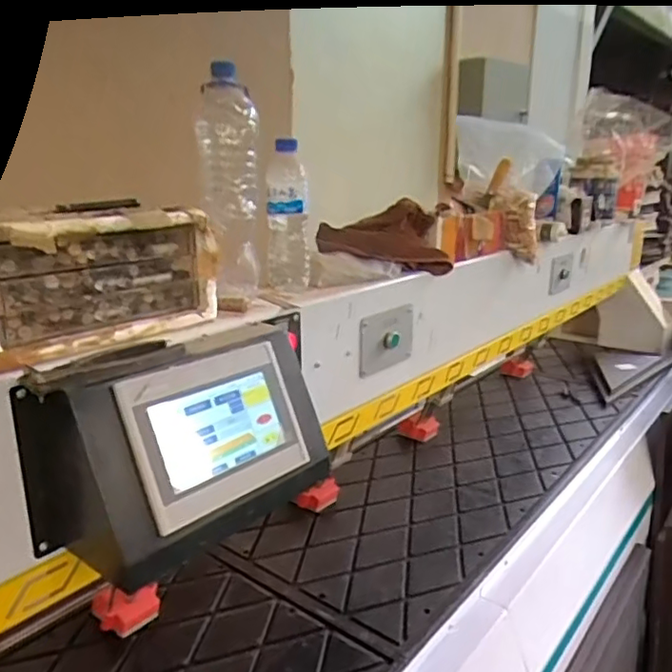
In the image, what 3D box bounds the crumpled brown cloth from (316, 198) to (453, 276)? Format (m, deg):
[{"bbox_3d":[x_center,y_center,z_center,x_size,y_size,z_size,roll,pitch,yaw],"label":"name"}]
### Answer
[{"bbox_3d":[0.085,-0.169,1.062,0.234,0.109,0.088,-7,17,-26],"label":"crumpled brown cloth"}]

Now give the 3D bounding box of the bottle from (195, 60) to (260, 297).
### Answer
[{"bbox_3d":[-0.144,-0.204,0.814,0.078,0.283,0.082,-2,16,-10],"label":"bottle"}]

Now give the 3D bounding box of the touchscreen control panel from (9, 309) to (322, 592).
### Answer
[{"bbox_3d":[-0.136,0.100,0.664,0.133,0.176,0.347,13,19,37],"label":"touchscreen control panel"}]

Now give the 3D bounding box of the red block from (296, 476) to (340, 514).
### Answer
[{"bbox_3d":[-0.032,0.312,1.190,0.091,0.048,0.030,-11,20,-38],"label":"red block"}]

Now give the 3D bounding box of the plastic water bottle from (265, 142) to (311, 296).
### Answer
[{"bbox_3d":[-0.070,-0.174,0.896,0.061,0.214,0.059,-1,15,-6],"label":"plastic water bottle"}]

